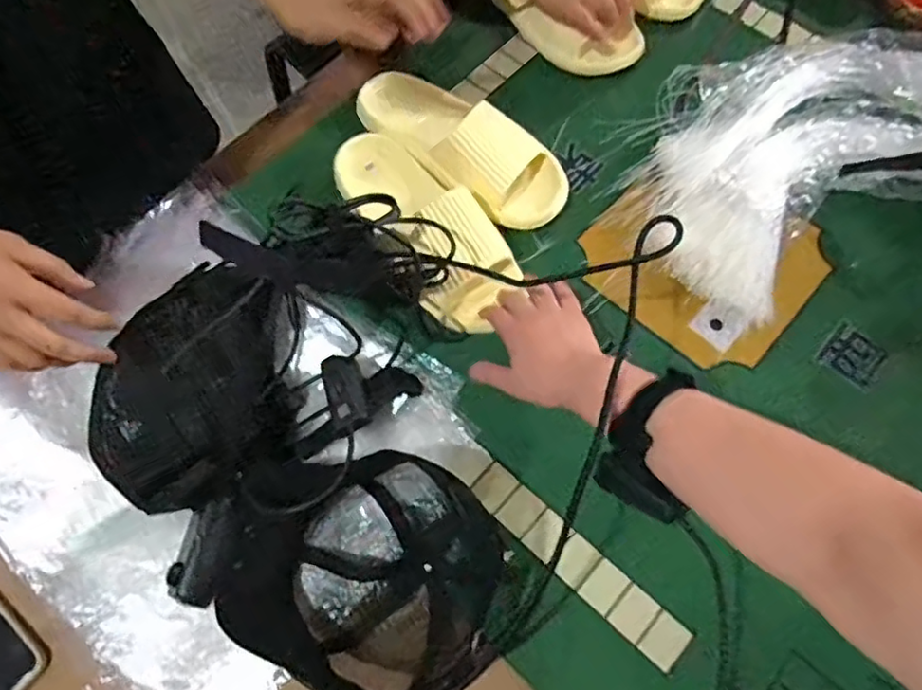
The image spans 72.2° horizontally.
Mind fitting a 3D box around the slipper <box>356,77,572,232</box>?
[{"bbox_3d":[-0.004,-0.223,0.683,0.258,0.051,0.104,32,74,14],"label":"slipper"}]

